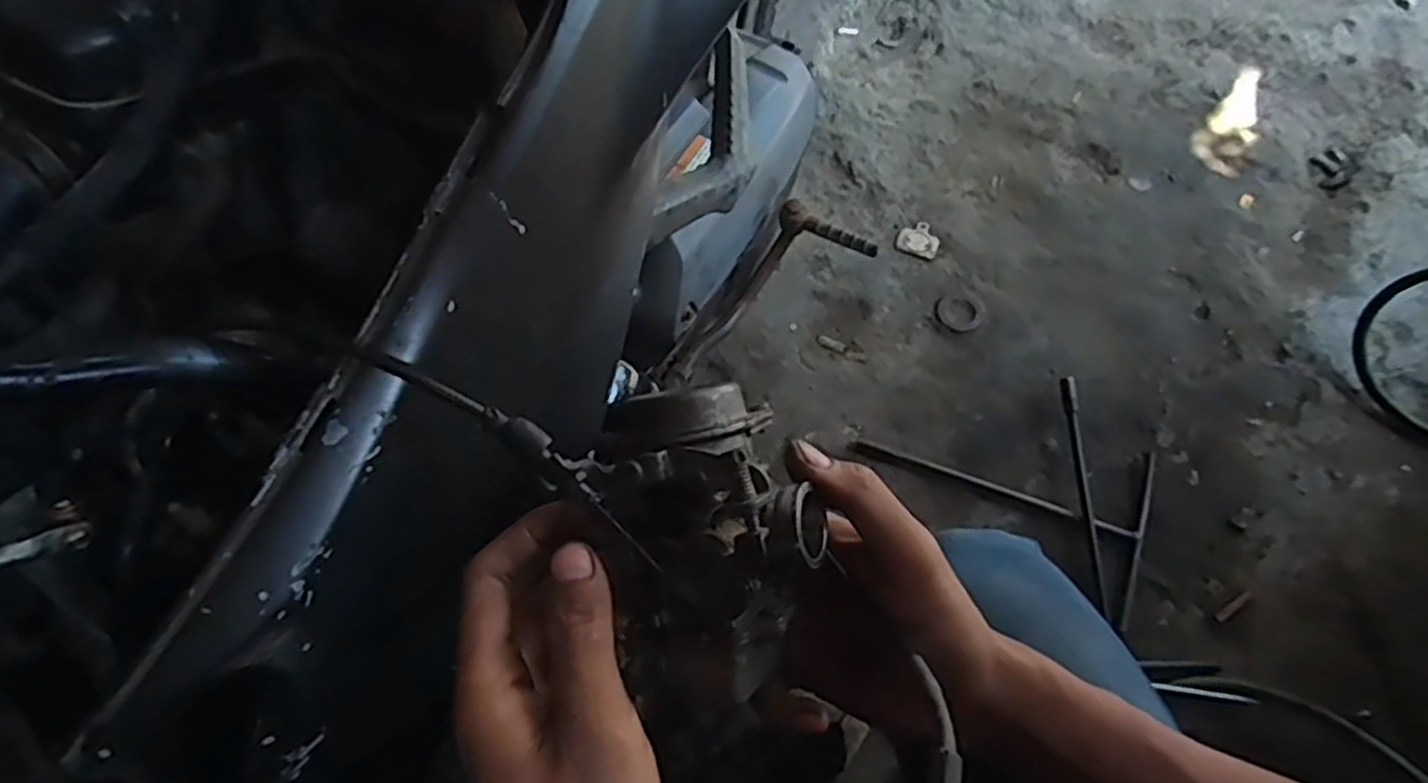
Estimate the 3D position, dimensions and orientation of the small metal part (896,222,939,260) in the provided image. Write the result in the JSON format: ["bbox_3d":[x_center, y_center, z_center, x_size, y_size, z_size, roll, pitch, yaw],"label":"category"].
[{"bbox_3d":[0.262,-0.195,0.980,0.051,0.006,0.053,-1,66,1],"label":"small metal part"}]

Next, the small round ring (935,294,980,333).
[{"bbox_3d":[0.292,-0.094,0.926,0.049,0.004,0.053,-1,66,1],"label":"small round ring"}]

